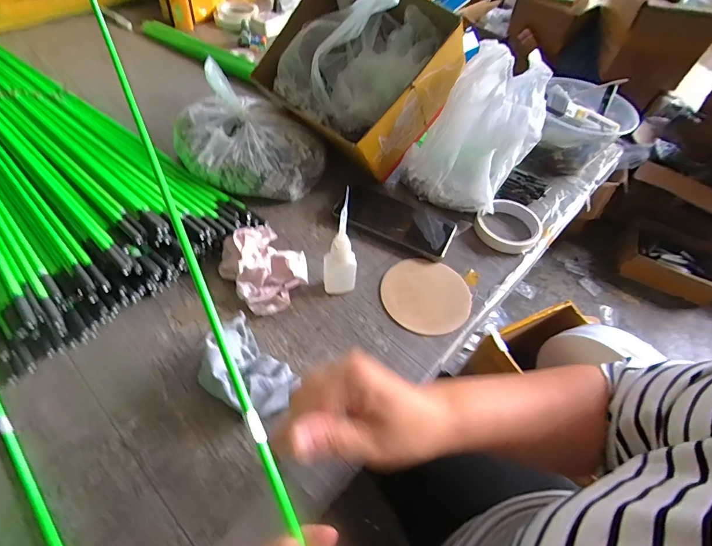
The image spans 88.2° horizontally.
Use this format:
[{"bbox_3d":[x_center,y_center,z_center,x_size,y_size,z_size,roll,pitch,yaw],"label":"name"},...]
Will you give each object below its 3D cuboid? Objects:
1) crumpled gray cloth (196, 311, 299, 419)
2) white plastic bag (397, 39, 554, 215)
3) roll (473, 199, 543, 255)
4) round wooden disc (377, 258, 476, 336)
[{"bbox_3d":[-0.105,0.090,0.345,0.106,0.048,0.067,36,58,20],"label":"crumpled gray cloth"},{"bbox_3d":[0.170,-0.199,0.518,0.149,0.174,0.159,31,56,17],"label":"white plastic bag"},{"bbox_3d":[0.214,-0.065,0.511,0.082,0.024,0.081,3,53,-4],"label":"roll"},{"bbox_3d":[0.085,0.025,0.445,0.104,0.007,0.102,3,53,-4],"label":"round wooden disc"}]

